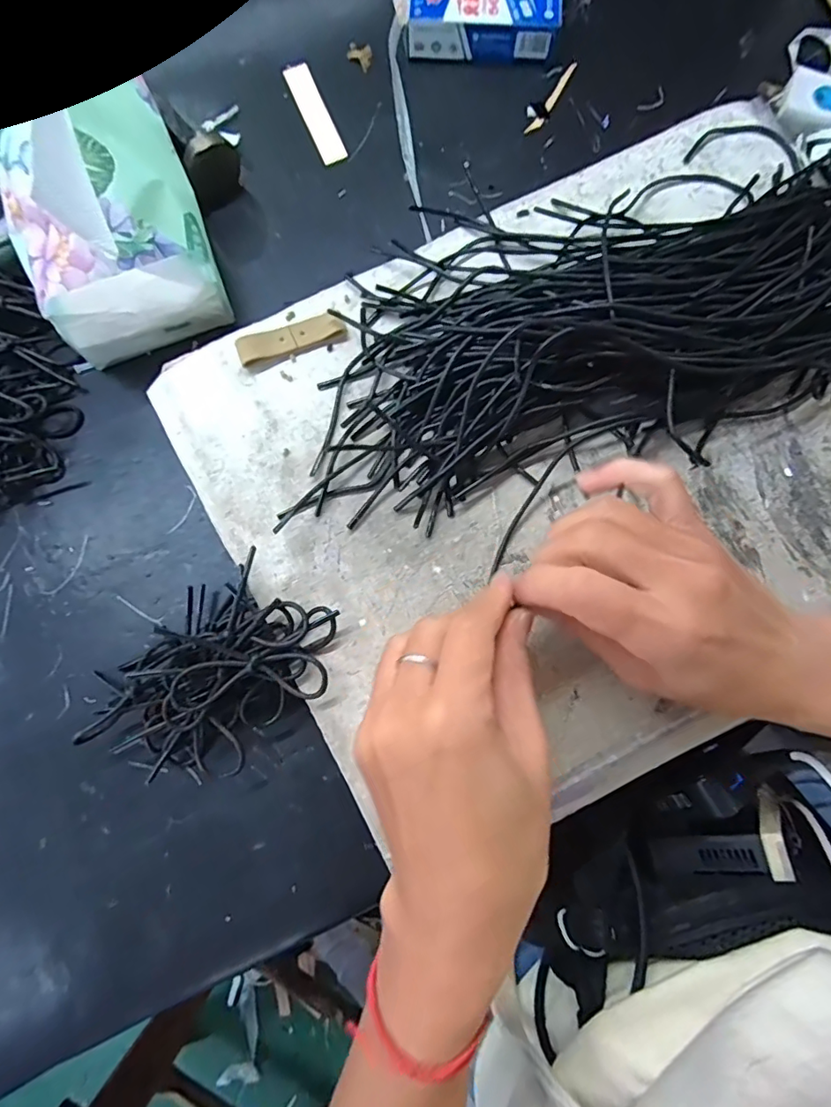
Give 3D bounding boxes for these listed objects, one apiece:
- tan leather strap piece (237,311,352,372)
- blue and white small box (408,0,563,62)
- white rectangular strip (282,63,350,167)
[{"bbox_3d":[-0.069,-0.120,0.291,0.059,0.009,0.018,-22,78,-4],"label":"tan leather strap piece"},{"bbox_3d":[0.048,-0.374,0.363,0.102,0.026,0.040,1,78,1],"label":"blue and white small box"},{"bbox_3d":[-0.070,-0.309,0.365,0.019,0.004,0.085,-22,78,-4],"label":"white rectangular strip"}]

